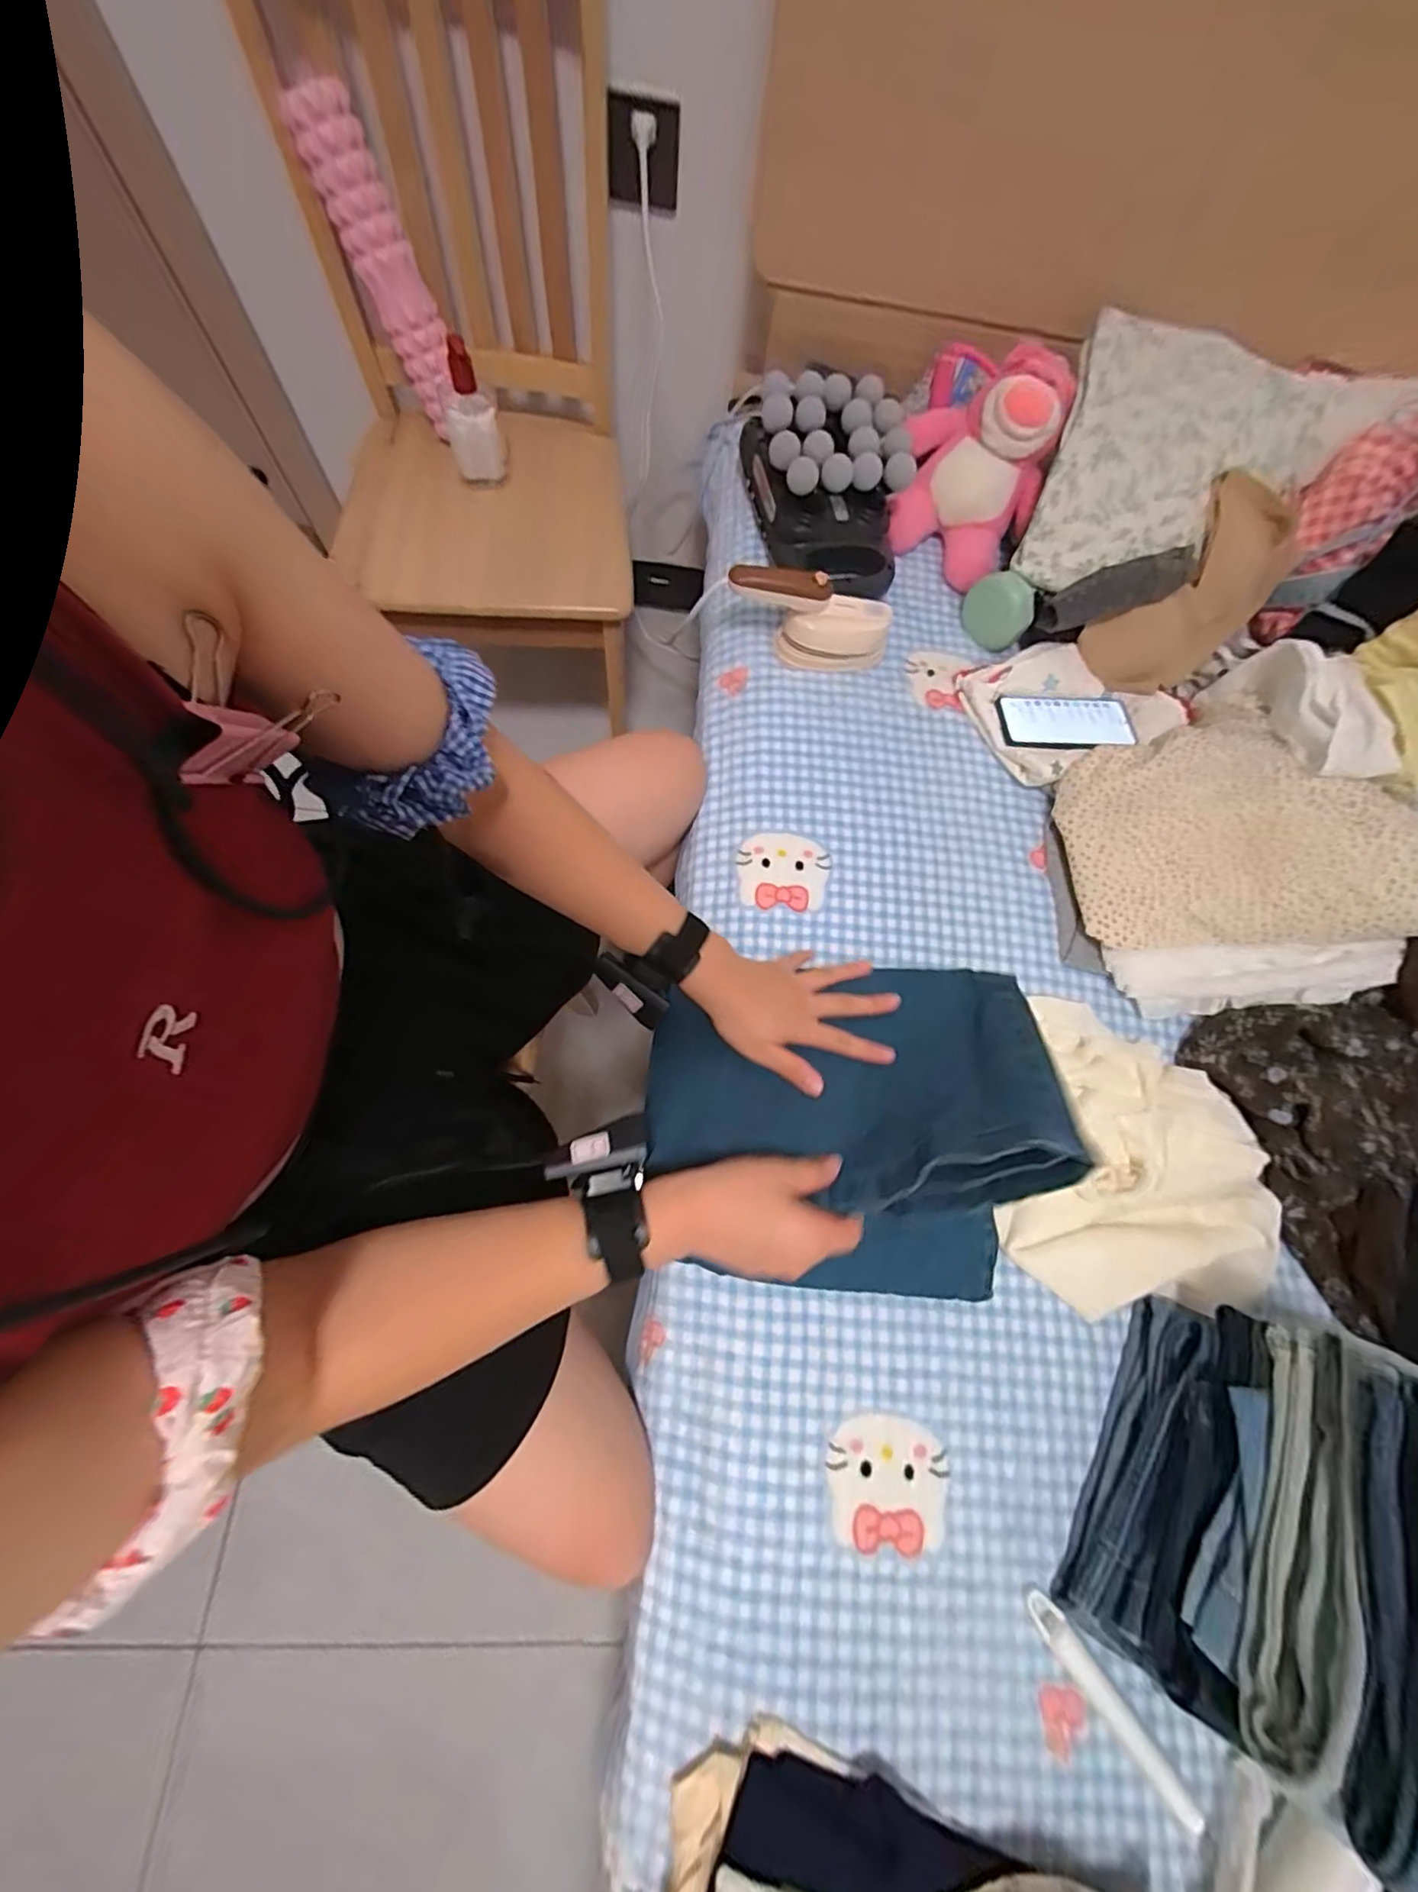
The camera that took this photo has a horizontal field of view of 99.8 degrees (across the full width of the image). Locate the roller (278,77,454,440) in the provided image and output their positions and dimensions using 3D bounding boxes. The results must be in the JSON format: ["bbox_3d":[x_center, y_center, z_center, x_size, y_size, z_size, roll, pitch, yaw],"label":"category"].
[{"bbox_3d":[-0.379,-0.797,0.715,0.071,0.271,0.067,-36,56,-13],"label":"roller"}]

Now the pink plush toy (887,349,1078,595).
[{"bbox_3d":[0.330,-0.596,0.743,0.166,0.158,0.183,29,73,4],"label":"pink plush toy"}]

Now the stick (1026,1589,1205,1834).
[{"bbox_3d":[0.306,0.579,0.456,0.021,0.013,0.158,-34,79,-14],"label":"stick"}]

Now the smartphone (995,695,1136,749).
[{"bbox_3d":[0.435,-0.268,0.724,0.159,0.012,0.077,1,73,-5],"label":"smartphone"}]

